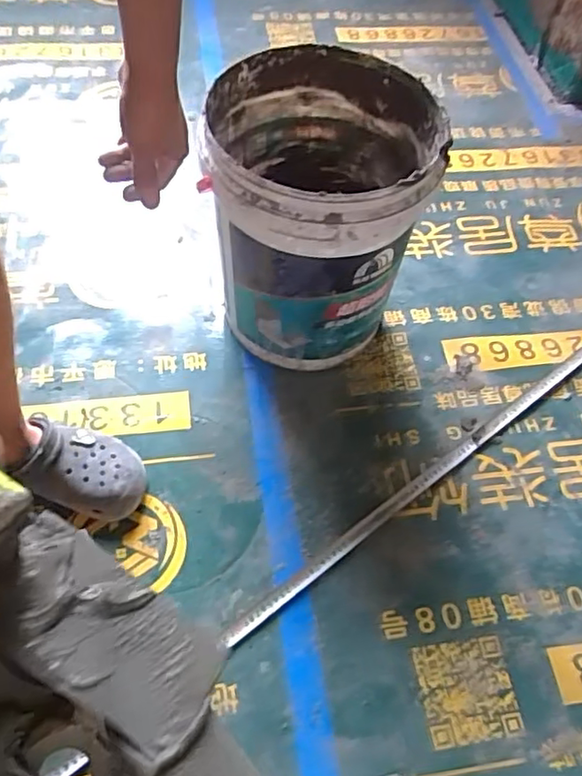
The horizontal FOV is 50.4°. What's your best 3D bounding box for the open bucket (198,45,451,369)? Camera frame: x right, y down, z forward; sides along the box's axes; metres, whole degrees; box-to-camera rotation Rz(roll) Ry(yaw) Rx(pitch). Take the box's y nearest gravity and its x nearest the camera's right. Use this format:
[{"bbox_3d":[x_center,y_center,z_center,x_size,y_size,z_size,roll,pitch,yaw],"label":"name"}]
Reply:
[{"bbox_3d":[0.033,-0.238,0.911,0.280,0.361,0.307,4,58,-2],"label":"open bucket"}]

